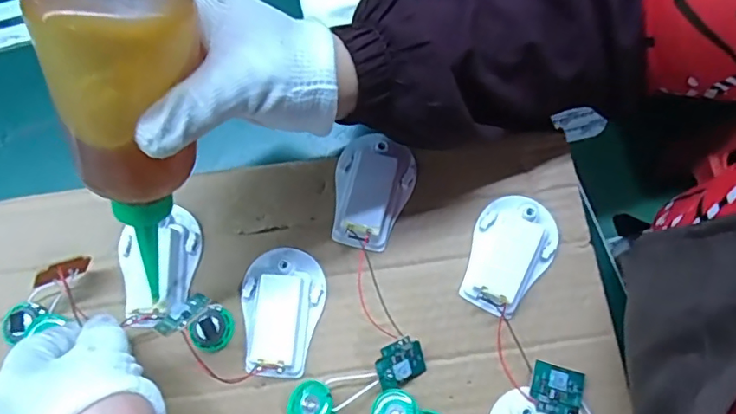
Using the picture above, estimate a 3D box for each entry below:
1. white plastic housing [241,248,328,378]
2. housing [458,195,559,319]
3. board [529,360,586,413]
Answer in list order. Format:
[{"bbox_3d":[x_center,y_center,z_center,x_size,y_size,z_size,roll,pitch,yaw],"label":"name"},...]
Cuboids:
[{"bbox_3d":[-0.056,0.065,0.337,0.052,0.015,0.079,6,72,3],"label":"white plastic housing"},{"bbox_3d":[0.093,0.029,0.348,0.051,0.017,0.080,25,74,9],"label":"housing"},{"bbox_3d":[0.115,0.113,0.326,0.030,0.010,0.029,16,73,6],"label":"board"}]

